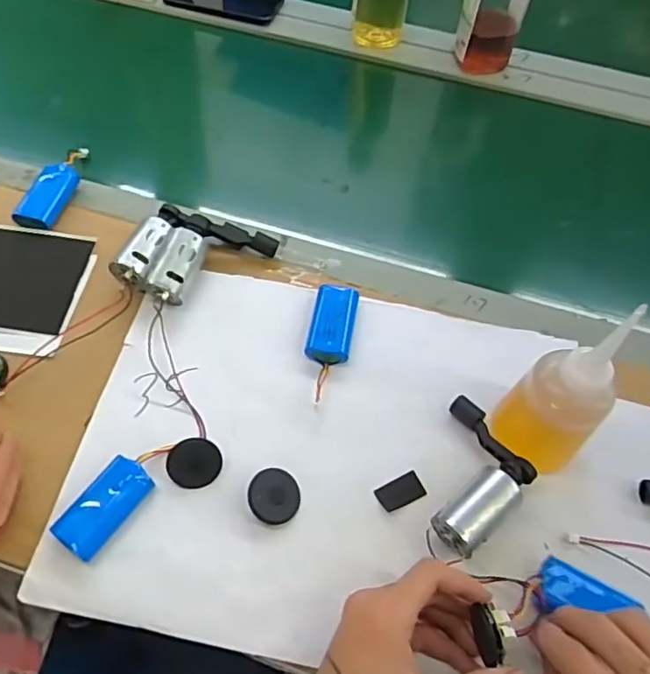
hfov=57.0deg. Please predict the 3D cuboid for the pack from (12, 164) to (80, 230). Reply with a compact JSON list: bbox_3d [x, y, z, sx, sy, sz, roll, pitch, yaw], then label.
[{"bbox_3d":[-0.259,-0.132,0.560,0.038,0.019,0.067,12,58,4],"label":"pack"}]

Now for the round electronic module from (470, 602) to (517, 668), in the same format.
[{"bbox_3d":[0.104,0.180,0.364,0.017,0.034,0.031,-8,59,-8],"label":"round electronic module"}]

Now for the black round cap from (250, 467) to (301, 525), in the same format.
[{"bbox_3d":[-0.037,0.114,0.427,0.038,0.008,0.038,11,62,-22],"label":"black round cap"}]

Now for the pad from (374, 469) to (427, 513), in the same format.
[{"bbox_3d":[0.056,0.113,0.437,0.035,0.004,0.019,-22,62,-16],"label":"pad"}]

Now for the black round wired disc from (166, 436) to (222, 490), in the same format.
[{"bbox_3d":[-0.095,0.092,0.436,0.038,0.013,0.034,-13,86,-12],"label":"black round wired disc"}]

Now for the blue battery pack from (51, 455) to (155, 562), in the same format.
[{"bbox_3d":[-0.153,0.118,0.415,0.036,0.020,0.067,32,62,15],"label":"blue battery pack"}]

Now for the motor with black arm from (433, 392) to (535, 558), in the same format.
[{"bbox_3d":[0.116,0.099,0.428,0.060,0.038,0.113,14,59,5],"label":"motor with black arm"}]

